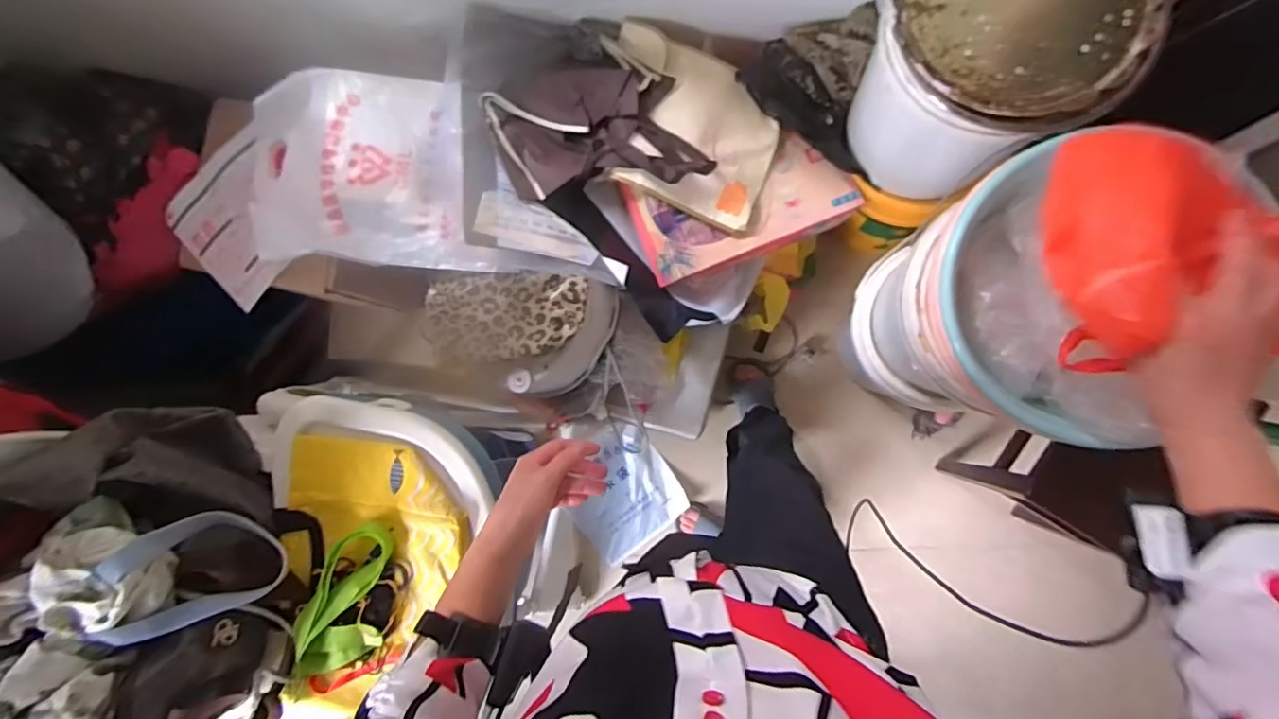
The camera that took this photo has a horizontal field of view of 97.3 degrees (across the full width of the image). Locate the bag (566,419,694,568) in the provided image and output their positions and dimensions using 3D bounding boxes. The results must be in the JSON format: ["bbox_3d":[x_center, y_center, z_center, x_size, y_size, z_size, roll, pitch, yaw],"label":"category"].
[{"bbox_3d":[-0.052,0.336,1.447,0.270,0.040,0.294,-36,90,-1],"label":"bag"}]

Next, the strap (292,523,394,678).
[{"bbox_3d":[-0.363,0.306,0.693,0.091,0.036,0.206,15,90,9],"label":"strap"}]

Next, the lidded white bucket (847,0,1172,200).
[{"bbox_3d":[0.492,-0.432,0.837,0.295,0.334,0.295,0,87,9],"label":"lidded white bucket"}]

